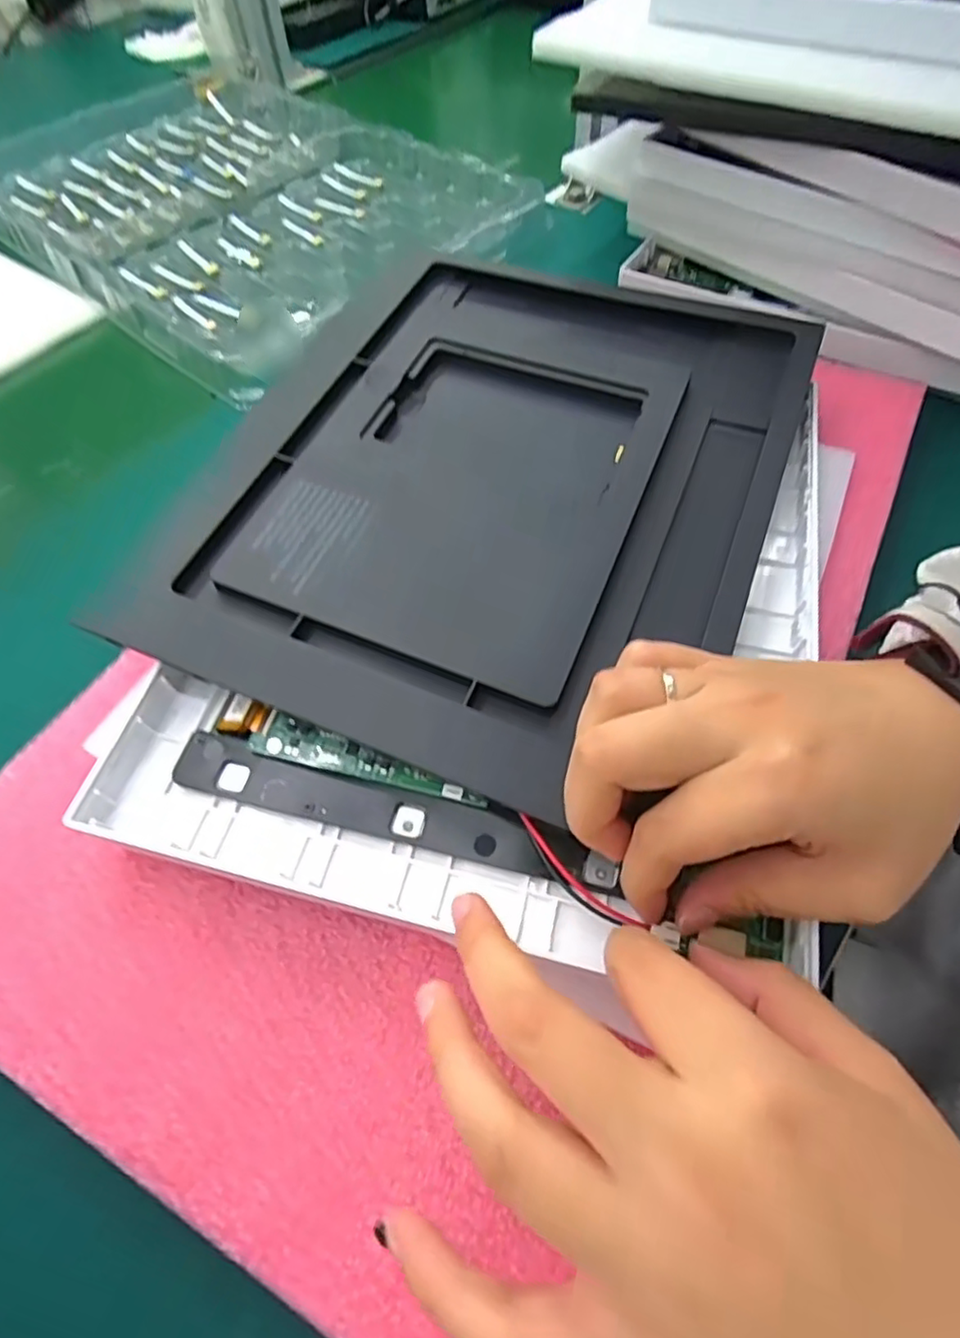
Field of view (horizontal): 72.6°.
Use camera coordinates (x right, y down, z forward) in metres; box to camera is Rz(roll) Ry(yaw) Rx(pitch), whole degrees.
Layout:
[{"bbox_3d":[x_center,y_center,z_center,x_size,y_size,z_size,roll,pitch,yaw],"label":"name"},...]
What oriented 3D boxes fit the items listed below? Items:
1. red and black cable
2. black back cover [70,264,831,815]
[{"bbox_3d":[0.037,0.074,0.220,0.063,0.008,0.012,32,64,19],"label":"red and black cable"},{"bbox_3d":[0.007,-0.091,0.304,0.242,0.027,0.287,18,60,14],"label":"black back cover"}]

